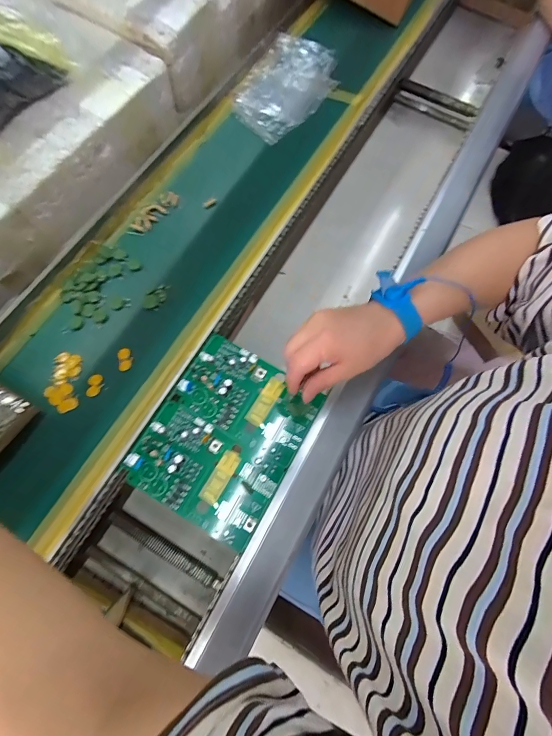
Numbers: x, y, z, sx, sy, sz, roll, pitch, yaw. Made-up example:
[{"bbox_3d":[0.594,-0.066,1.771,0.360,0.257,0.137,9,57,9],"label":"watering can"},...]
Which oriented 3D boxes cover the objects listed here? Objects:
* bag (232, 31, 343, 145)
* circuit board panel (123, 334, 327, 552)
[{"bbox_3d":[0.012,-0.452,0.536,0.131,0.029,0.194,32,74,8],"label":"bag"},{"bbox_3d":[-0.056,0.073,0.377,0.155,0.015,0.189,29,74,7],"label":"circuit board panel"}]

